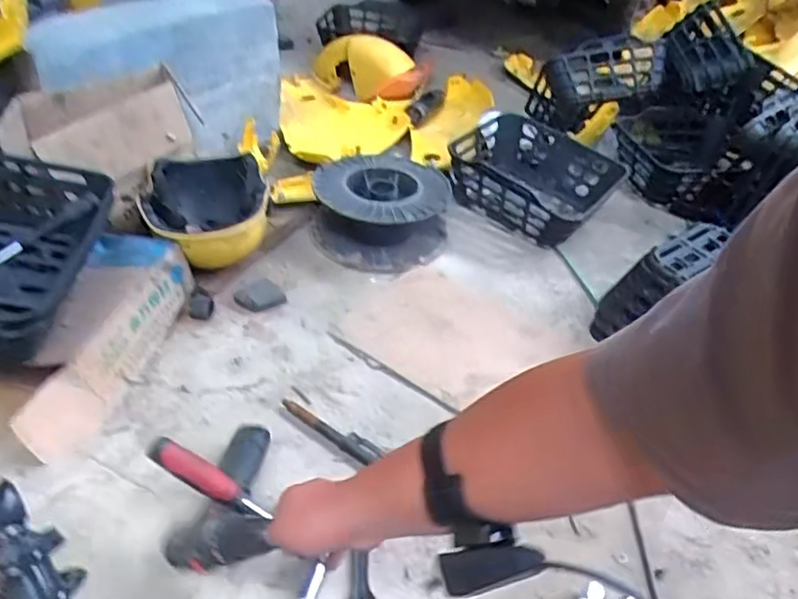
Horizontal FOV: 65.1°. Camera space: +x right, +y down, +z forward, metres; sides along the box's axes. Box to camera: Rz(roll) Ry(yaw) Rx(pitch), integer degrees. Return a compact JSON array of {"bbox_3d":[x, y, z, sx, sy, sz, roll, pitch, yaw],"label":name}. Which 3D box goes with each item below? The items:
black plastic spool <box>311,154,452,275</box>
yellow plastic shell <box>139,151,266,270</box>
[{"bbox_3d":[-0.034,-0.175,1.171,0.245,0.120,0.240,4,39,-4],"label":"black plastic spool"},{"bbox_3d":[-0.321,-0.135,1.039,0.193,0.116,0.200,-2,40,-11],"label":"yellow plastic shell"}]

